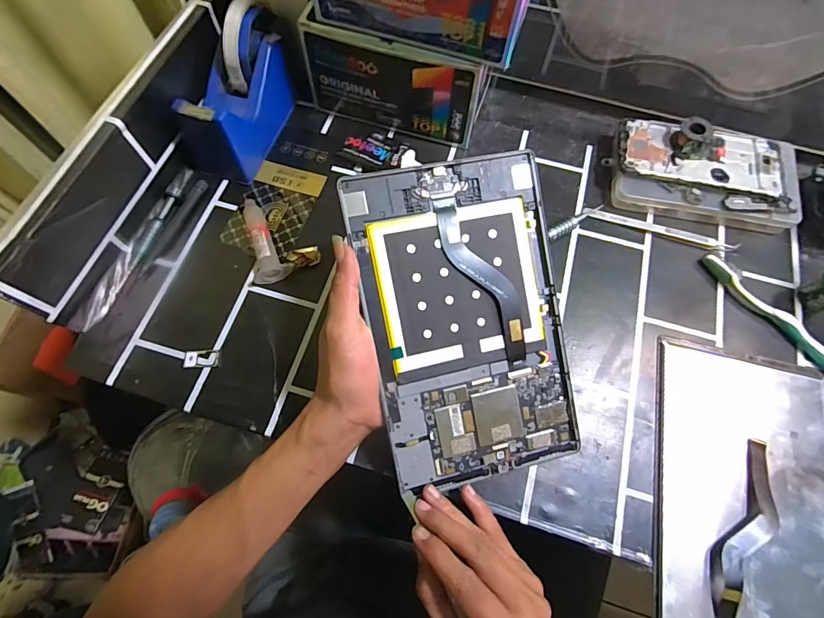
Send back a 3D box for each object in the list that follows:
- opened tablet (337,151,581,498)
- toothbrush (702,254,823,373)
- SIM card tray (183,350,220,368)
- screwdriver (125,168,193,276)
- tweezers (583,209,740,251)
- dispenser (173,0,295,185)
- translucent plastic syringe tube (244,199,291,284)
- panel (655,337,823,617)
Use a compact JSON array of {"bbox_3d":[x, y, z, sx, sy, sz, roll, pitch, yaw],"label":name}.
[{"bbox_3d":[0.042,0.010,0.311,0.144,0.005,0.232,-12,95,-10],"label":"opened tablet"},{"bbox_3d":[0.339,0.021,0.374,0.018,0.023,0.188,-34,73,-14],"label":"toothbrush"},{"bbox_3d":[-0.179,0.042,0.354,0.028,0.004,0.015,-3,69,-4],"label":"SIM card tray"},{"bbox_3d":[-0.238,-0.088,0.396,0.014,0.010,0.120,12,68,3],"label":"screwdriver"},{"bbox_3d":[0.244,-0.079,0.413,0.144,0.009,0.013,16,69,4],"label":"tweezers"},{"bbox_3d":[-0.173,-0.215,0.407,0.066,0.097,0.140,17,69,4],"label":"dispenser"},{"bbox_3d":[-0.142,-0.067,0.392,0.029,0.020,0.090,-19,70,-9],"label":"translucent plastic syringe tube"},{"bbox_3d":[0.267,0.144,0.326,0.144,0.015,0.231,13,68,3],"label":"panel"}]

